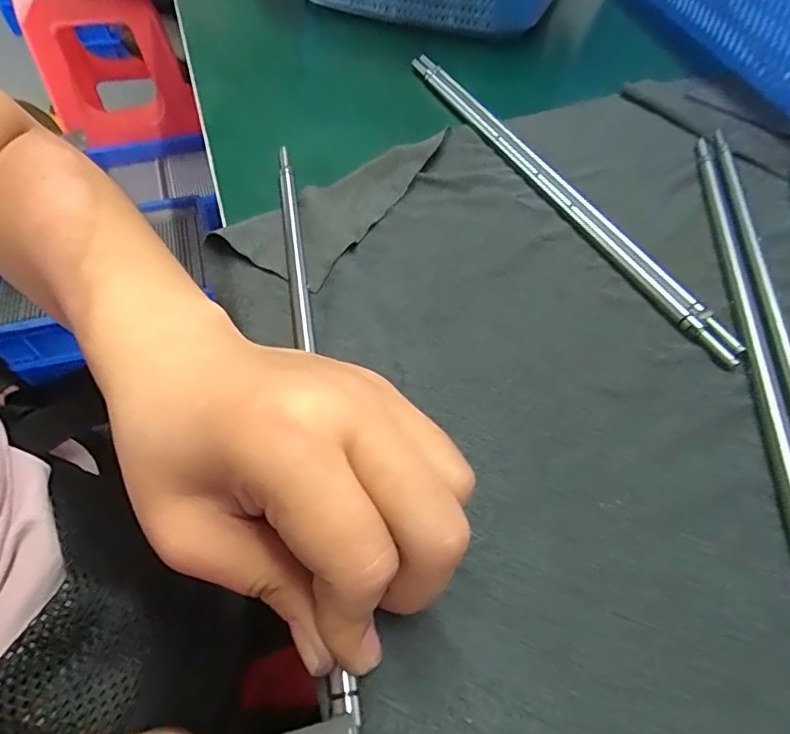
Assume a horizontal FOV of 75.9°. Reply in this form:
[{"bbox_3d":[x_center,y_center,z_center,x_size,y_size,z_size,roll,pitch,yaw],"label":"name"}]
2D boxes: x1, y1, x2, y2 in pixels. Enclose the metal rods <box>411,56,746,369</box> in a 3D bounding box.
[{"bbox_3d":[0.080,-0.104,0.274,0.015,0.011,0.270,-21,58,-16],"label":"metal rods"}]

